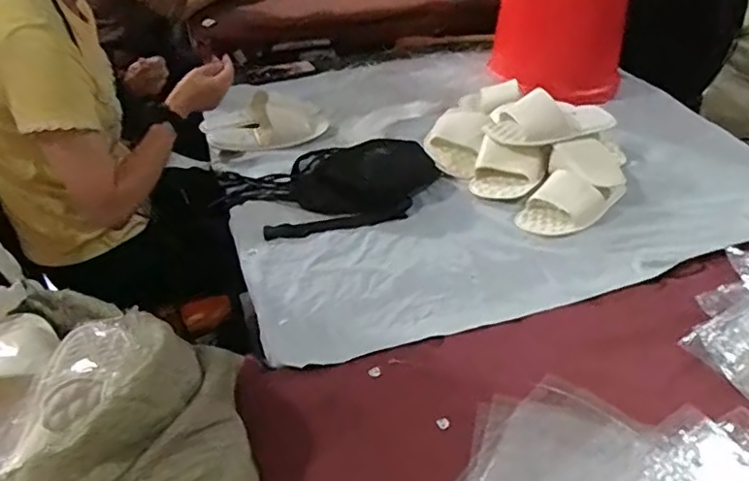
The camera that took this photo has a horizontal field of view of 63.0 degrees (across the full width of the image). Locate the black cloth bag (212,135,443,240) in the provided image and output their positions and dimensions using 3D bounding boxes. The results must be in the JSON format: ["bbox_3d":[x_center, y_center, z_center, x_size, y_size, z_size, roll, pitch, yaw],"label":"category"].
[{"bbox_3d":[-0.066,-0.093,0.985,0.352,0.052,0.180,-10,38,-12],"label":"black cloth bag"}]

